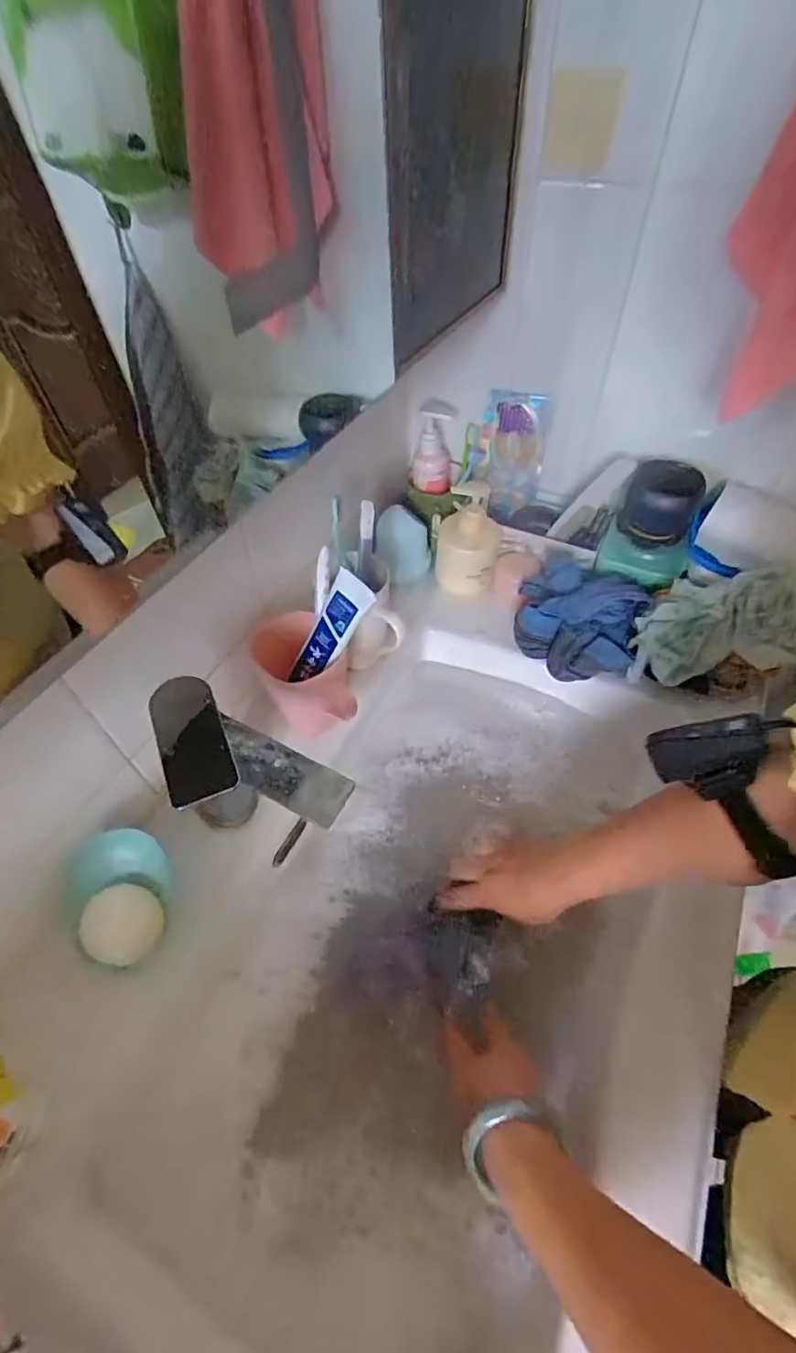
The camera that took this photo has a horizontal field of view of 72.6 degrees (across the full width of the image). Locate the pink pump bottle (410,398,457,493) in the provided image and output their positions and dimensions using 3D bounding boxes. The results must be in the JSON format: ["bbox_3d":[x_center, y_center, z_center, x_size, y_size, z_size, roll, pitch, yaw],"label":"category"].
[{"bbox_3d":[0.047,-0.291,0.687,0.045,0.106,0.058,10,31,10],"label":"pink pump bottle"}]

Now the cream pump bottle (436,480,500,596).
[{"bbox_3d":[0.087,-0.165,0.657,0.069,0.126,0.062,7,51,8],"label":"cream pump bottle"}]

